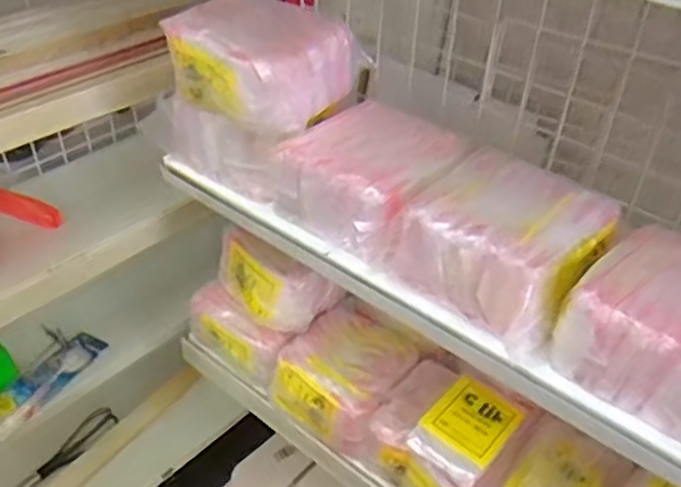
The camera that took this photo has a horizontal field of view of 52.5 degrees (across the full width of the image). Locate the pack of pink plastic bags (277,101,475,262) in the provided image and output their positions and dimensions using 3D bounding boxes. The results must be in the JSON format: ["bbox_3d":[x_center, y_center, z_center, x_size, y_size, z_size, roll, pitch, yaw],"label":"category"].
[{"bbox_3d":[0.034,-0.080,0.766,0.173,0.088,0.174,29,45,29],"label":"pack of pink plastic bags"}]

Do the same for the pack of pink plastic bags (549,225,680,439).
[{"bbox_3d":[0.296,0.073,0.600,0.167,0.080,0.164,29,45,28],"label":"pack of pink plastic bags"}]

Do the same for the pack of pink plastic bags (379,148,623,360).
[{"bbox_3d":[0.160,-0.006,0.676,0.176,0.084,0.170,29,45,29],"label":"pack of pink plastic bags"}]

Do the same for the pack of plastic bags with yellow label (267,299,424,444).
[{"bbox_3d":[0.008,0.179,0.951,0.161,0.084,0.159,24,43,25],"label":"pack of plastic bags with yellow label"}]

